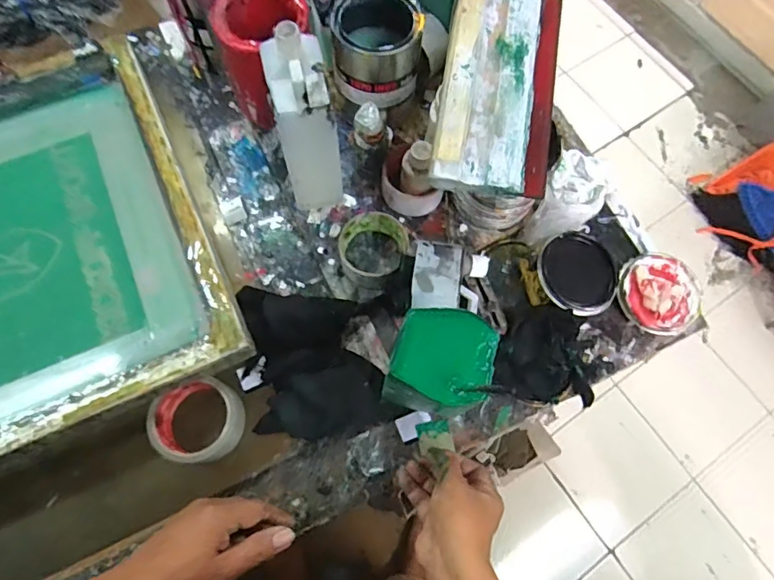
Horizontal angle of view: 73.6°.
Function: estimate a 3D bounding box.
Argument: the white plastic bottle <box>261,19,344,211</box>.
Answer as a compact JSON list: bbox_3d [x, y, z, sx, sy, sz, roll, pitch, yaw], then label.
[{"bbox_3d":[-0.089,-0.170,0.590,0.060,0.246,0.099,-14,72,-7],"label":"white plastic bottle"}]

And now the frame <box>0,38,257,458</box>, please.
[{"bbox_3d":[-0.434,-0.060,0.622,0.393,0.063,0.506,-25,67,-9],"label":"frame"}]

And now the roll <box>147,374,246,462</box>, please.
[{"bbox_3d":[-0.208,0.145,0.571,0.089,0.062,0.087,1,71,-2],"label":"roll"}]

